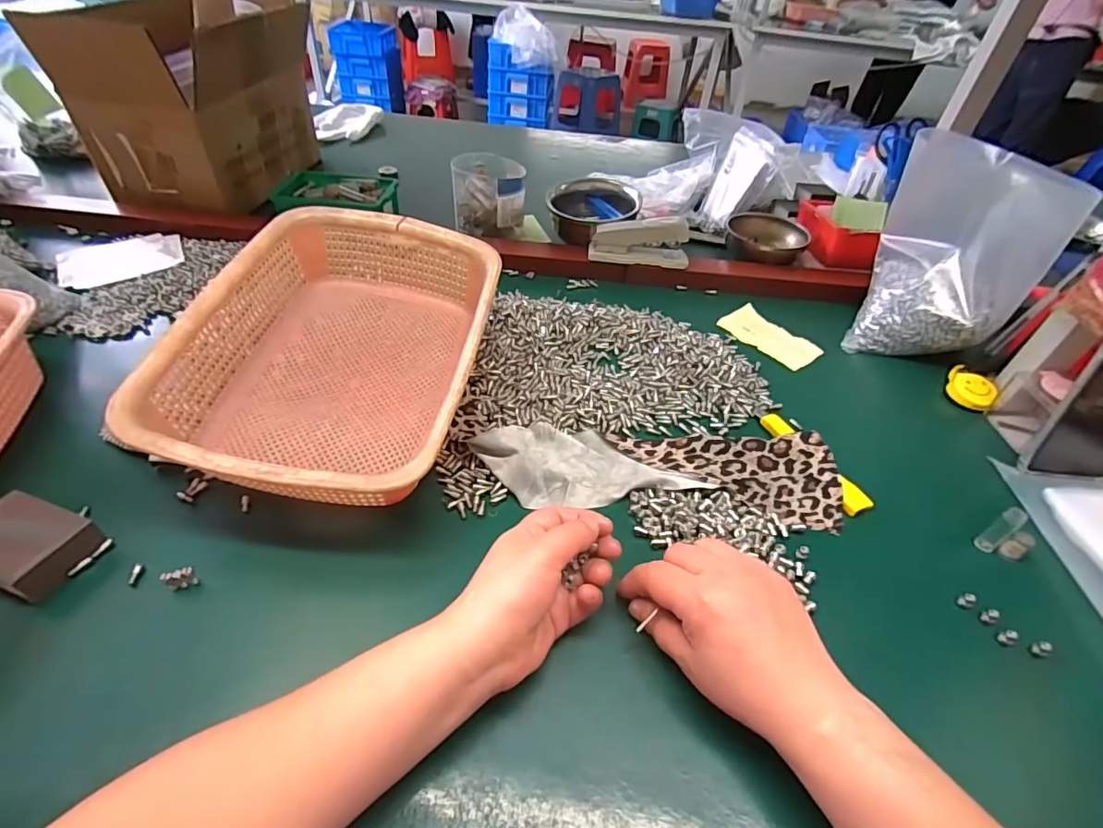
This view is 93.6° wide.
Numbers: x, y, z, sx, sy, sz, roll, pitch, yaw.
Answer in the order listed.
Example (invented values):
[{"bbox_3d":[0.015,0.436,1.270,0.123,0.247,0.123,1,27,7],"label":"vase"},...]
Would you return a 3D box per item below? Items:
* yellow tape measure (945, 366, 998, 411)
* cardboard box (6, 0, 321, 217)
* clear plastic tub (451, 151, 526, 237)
[{"bbox_3d":[0.428,-0.026,0.530,0.037,0.021,0.048,-26,52,-29],"label":"yellow tape measure"},{"bbox_3d":[-0.459,-0.424,0.702,0.197,0.196,0.273,9,44,3],"label":"cardboard box"},{"bbox_3d":[-0.087,-0.306,0.726,0.095,0.080,0.105,-1,44,-7],"label":"clear plastic tub"}]

